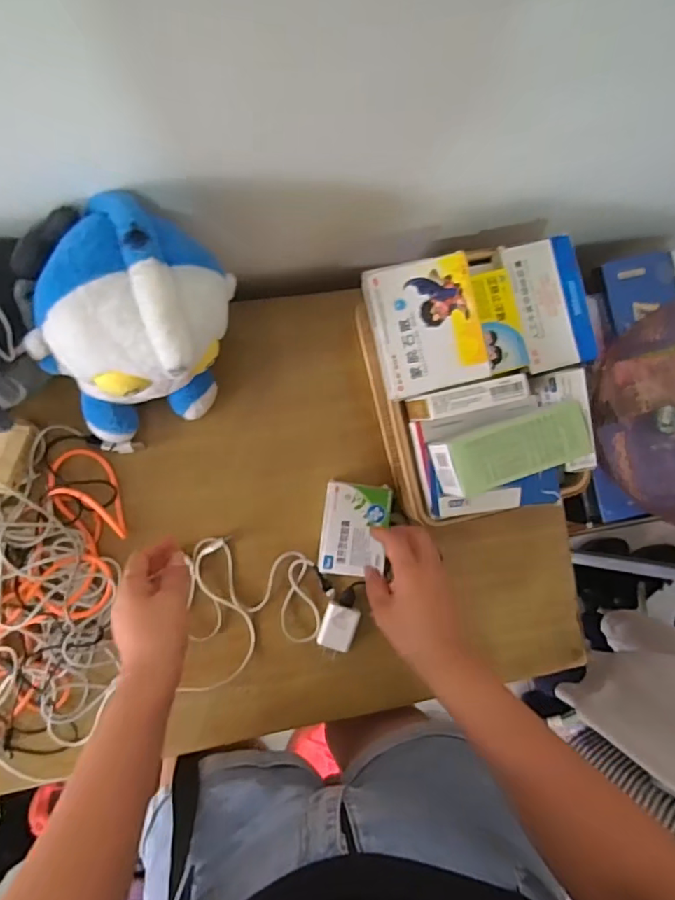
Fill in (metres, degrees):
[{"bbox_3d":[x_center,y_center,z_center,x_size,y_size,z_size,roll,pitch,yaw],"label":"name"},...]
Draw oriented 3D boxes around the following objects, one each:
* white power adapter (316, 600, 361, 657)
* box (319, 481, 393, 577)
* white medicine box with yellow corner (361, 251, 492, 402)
[{"bbox_3d":[0.001,0.207,0.628,0.038,0.021,0.059,19,84,-6],"label":"white power adapter"},{"bbox_3d":[0.019,0.089,0.621,0.070,0.027,0.100,8,86,-7],"label":"box"},{"bbox_3d":[0.084,-0.117,0.518,0.097,0.023,0.121,-14,88,-8],"label":"white medicine box with yellow corner"}]

